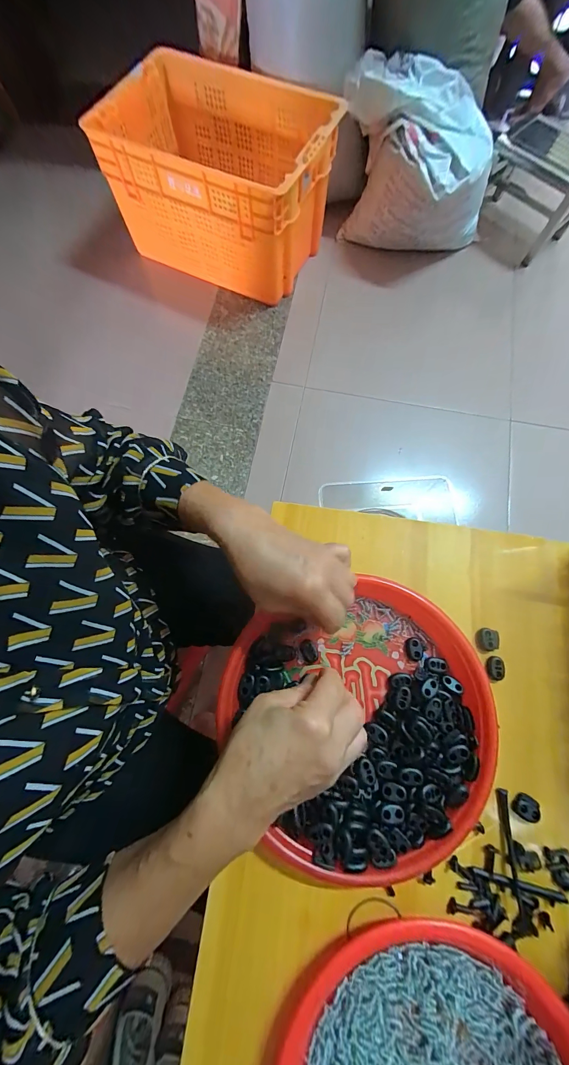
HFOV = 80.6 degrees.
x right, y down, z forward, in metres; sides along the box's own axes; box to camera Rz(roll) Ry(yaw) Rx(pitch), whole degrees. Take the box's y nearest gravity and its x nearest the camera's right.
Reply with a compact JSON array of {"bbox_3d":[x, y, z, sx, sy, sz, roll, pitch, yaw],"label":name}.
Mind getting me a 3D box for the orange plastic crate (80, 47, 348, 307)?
[{"bbox_3d":[-0.168,-0.988,0.978,0.555,0.326,0.404,27,77,7],"label":"orange plastic crate"}]

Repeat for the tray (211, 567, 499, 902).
[{"bbox_3d":[0.061,0.162,0.302,0.229,0.029,0.238,0,75,0],"label":"tray"}]

